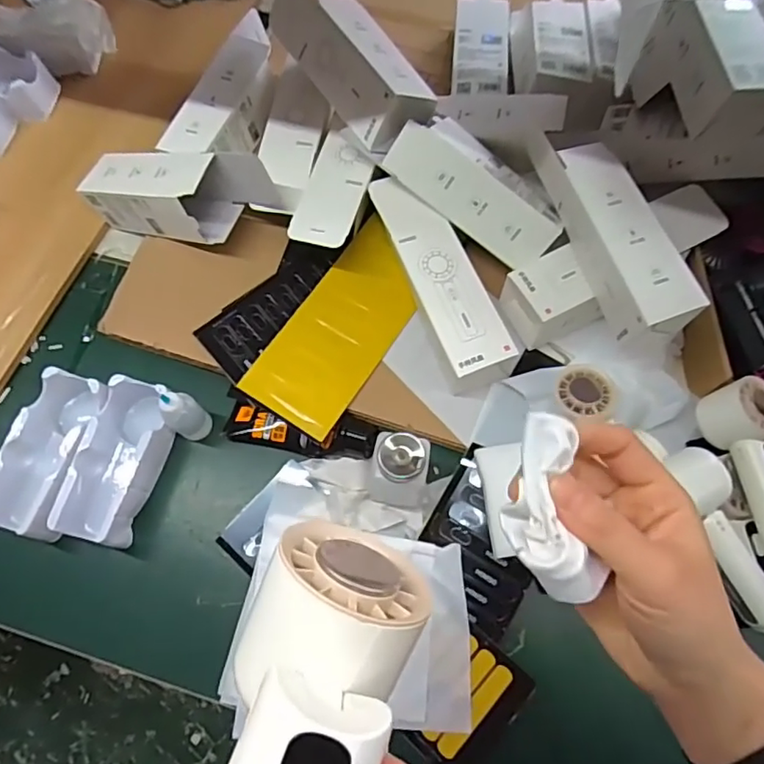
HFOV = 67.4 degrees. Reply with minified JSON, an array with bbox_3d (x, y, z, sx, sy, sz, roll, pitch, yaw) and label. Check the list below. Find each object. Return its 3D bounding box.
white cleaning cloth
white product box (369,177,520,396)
[{"bbox_3d":[0.072,0.052,0.245,0.036,0.029,0.076,-7,90,-1],"label":"white cleaning cloth"},{"bbox_3d":[0.057,-0.107,0.601,0.066,0.058,0.229,-22,71,-7],"label":"white product box"}]

